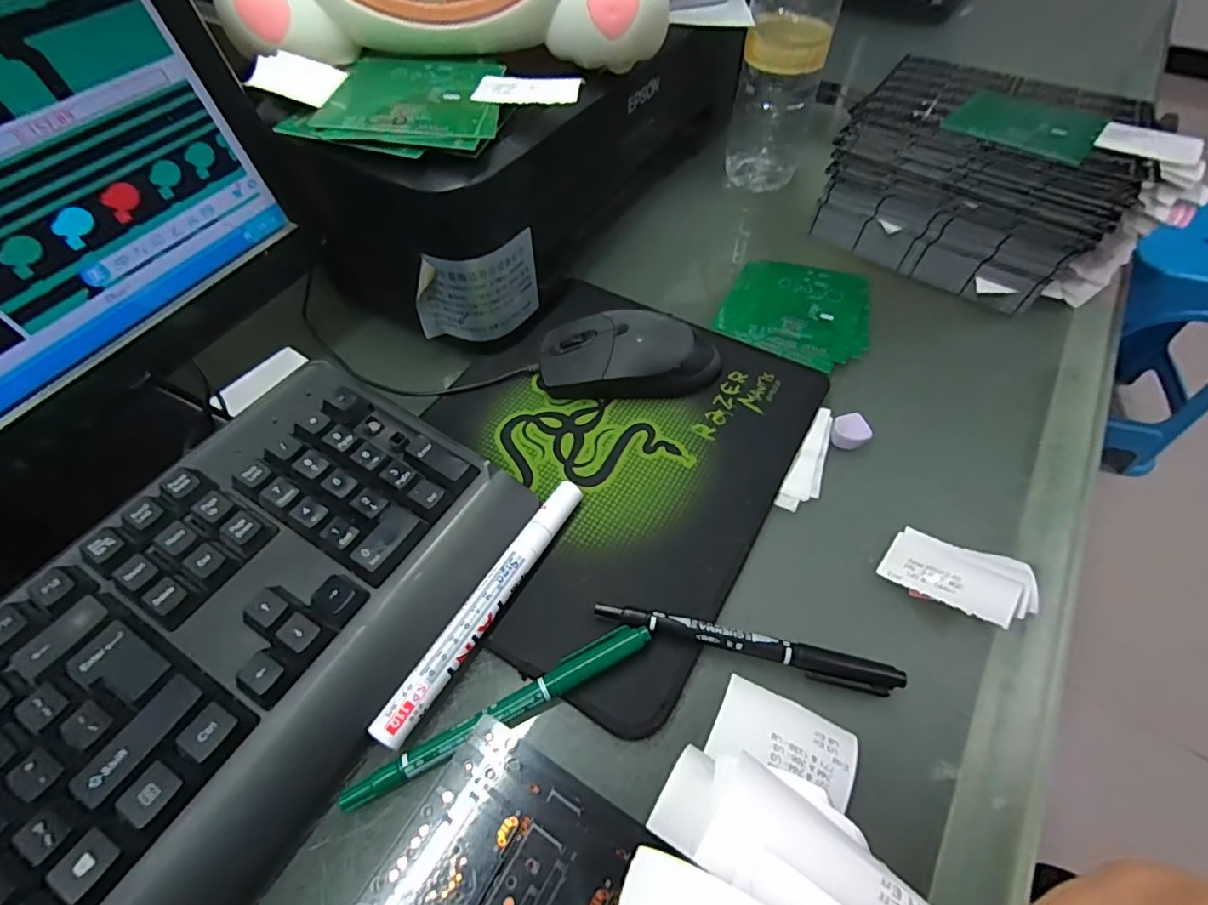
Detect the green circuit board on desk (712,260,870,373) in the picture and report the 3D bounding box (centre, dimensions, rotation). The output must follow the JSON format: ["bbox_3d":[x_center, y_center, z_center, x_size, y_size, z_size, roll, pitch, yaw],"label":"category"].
[{"bbox_3d":[0.142,-0.108,0.385,0.096,0.008,0.112,24,58,17],"label":"green circuit board on desk"}]

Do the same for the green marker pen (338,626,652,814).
[{"bbox_3d":[-0.042,0.110,0.233,0.135,0.011,0.014,-25,58,-16],"label":"green marker pen"}]

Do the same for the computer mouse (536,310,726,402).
[{"bbox_3d":[0.017,-0.060,0.338,0.109,0.036,0.053,3,55,3],"label":"computer mouse"}]

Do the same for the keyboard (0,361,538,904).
[{"bbox_3d":[-0.212,0.136,0.196,0.170,0.043,0.429,28,59,19],"label":"keyboard"}]

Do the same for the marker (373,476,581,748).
[{"bbox_3d":[-0.054,0.070,0.260,0.016,0.015,0.140,26,59,18],"label":"marker"}]

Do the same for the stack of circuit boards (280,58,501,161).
[{"bbox_3d":[-0.107,-0.186,0.288,0.105,0.010,0.091,3,55,3],"label":"stack of circuit boards"}]

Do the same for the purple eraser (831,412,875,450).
[{"bbox_3d":[0.145,-0.012,0.322,0.021,0.011,0.020,0,55,0],"label":"purple eraser"}]

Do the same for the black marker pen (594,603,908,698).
[{"bbox_3d":[0.065,0.088,0.249,0.137,0.010,0.013,11,55,8],"label":"black marker pen"}]

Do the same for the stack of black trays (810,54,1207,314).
[{"bbox_3d":[0.290,-0.198,0.397,0.206,0.093,0.145,33,61,22],"label":"stack of black trays"}]

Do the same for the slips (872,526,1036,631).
[{"bbox_3d":[0.175,0.061,0.267,0.066,0.019,0.043,22,58,15],"label":"slips"}]

